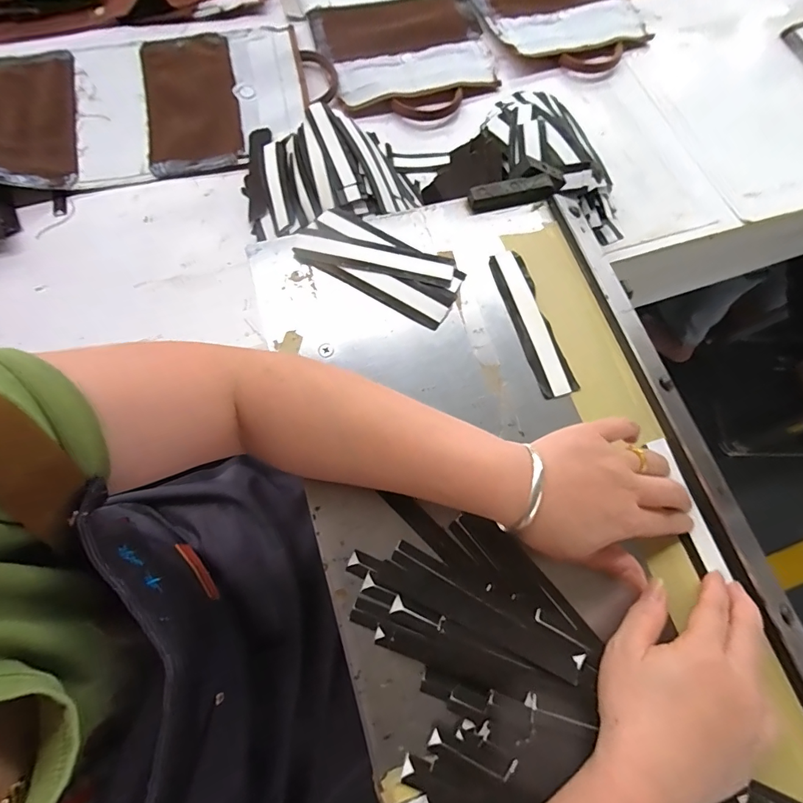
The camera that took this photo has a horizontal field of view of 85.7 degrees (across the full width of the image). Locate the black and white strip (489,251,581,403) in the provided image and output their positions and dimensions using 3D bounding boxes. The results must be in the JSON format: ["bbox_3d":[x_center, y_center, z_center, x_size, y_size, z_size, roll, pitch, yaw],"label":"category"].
[{"bbox_3d":[0.111,-0.070,0.373,0.032,0.004,0.139,-16,74,-7],"label":"black and white strip"}]

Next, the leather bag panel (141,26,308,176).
[{"bbox_3d":[-0.237,-0.419,0.586,0.203,0.028,0.238,-9,73,-5],"label":"leather bag panel"}]

